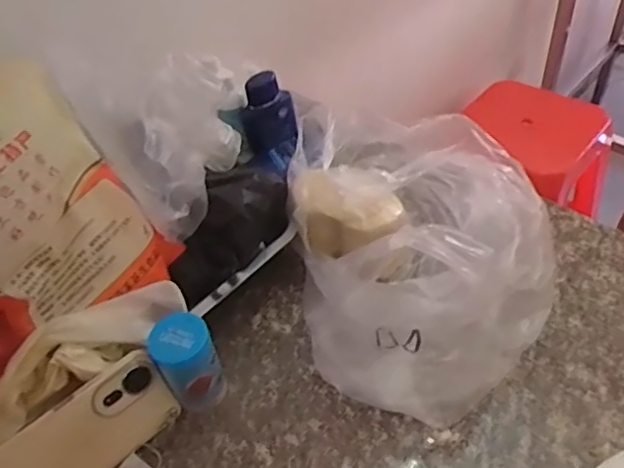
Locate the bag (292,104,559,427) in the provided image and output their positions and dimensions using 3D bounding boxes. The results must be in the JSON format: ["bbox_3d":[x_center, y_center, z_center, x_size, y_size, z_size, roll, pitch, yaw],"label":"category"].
[{"bbox_3d":[0.099,-0.012,0.544,0.222,0.173,0.314,-4,46,4],"label":"bag"}]

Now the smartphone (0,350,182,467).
[{"bbox_3d":[-0.191,0.174,0.477,0.164,0.080,0.008,-36,29,-21],"label":"smartphone"}]

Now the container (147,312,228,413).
[{"bbox_3d":[-0.106,0.113,0.505,0.049,0.088,0.045,-4,46,4],"label":"container"}]

